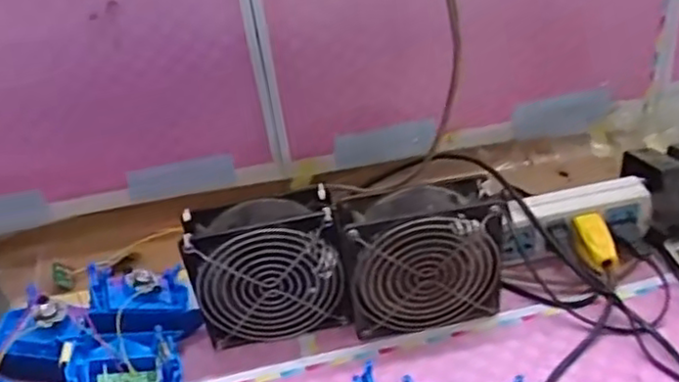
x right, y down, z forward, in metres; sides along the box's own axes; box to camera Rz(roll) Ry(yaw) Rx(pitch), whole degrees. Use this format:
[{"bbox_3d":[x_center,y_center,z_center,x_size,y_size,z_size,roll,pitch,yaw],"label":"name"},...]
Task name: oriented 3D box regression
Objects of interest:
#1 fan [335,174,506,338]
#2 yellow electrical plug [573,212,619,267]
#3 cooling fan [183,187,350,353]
[{"bbox_3d":[0.064,0.057,0.528,0.122,0.120,0.047,-10,34,-3],"label":"fan"},{"bbox_3d":[0.213,0.039,0.555,0.021,0.016,0.054,-9,51,-4],"label":"yellow electrical plug"},{"bbox_3d":[-0.053,0.066,0.538,0.127,0.118,0.050,-8,34,-1],"label":"cooling fan"}]

